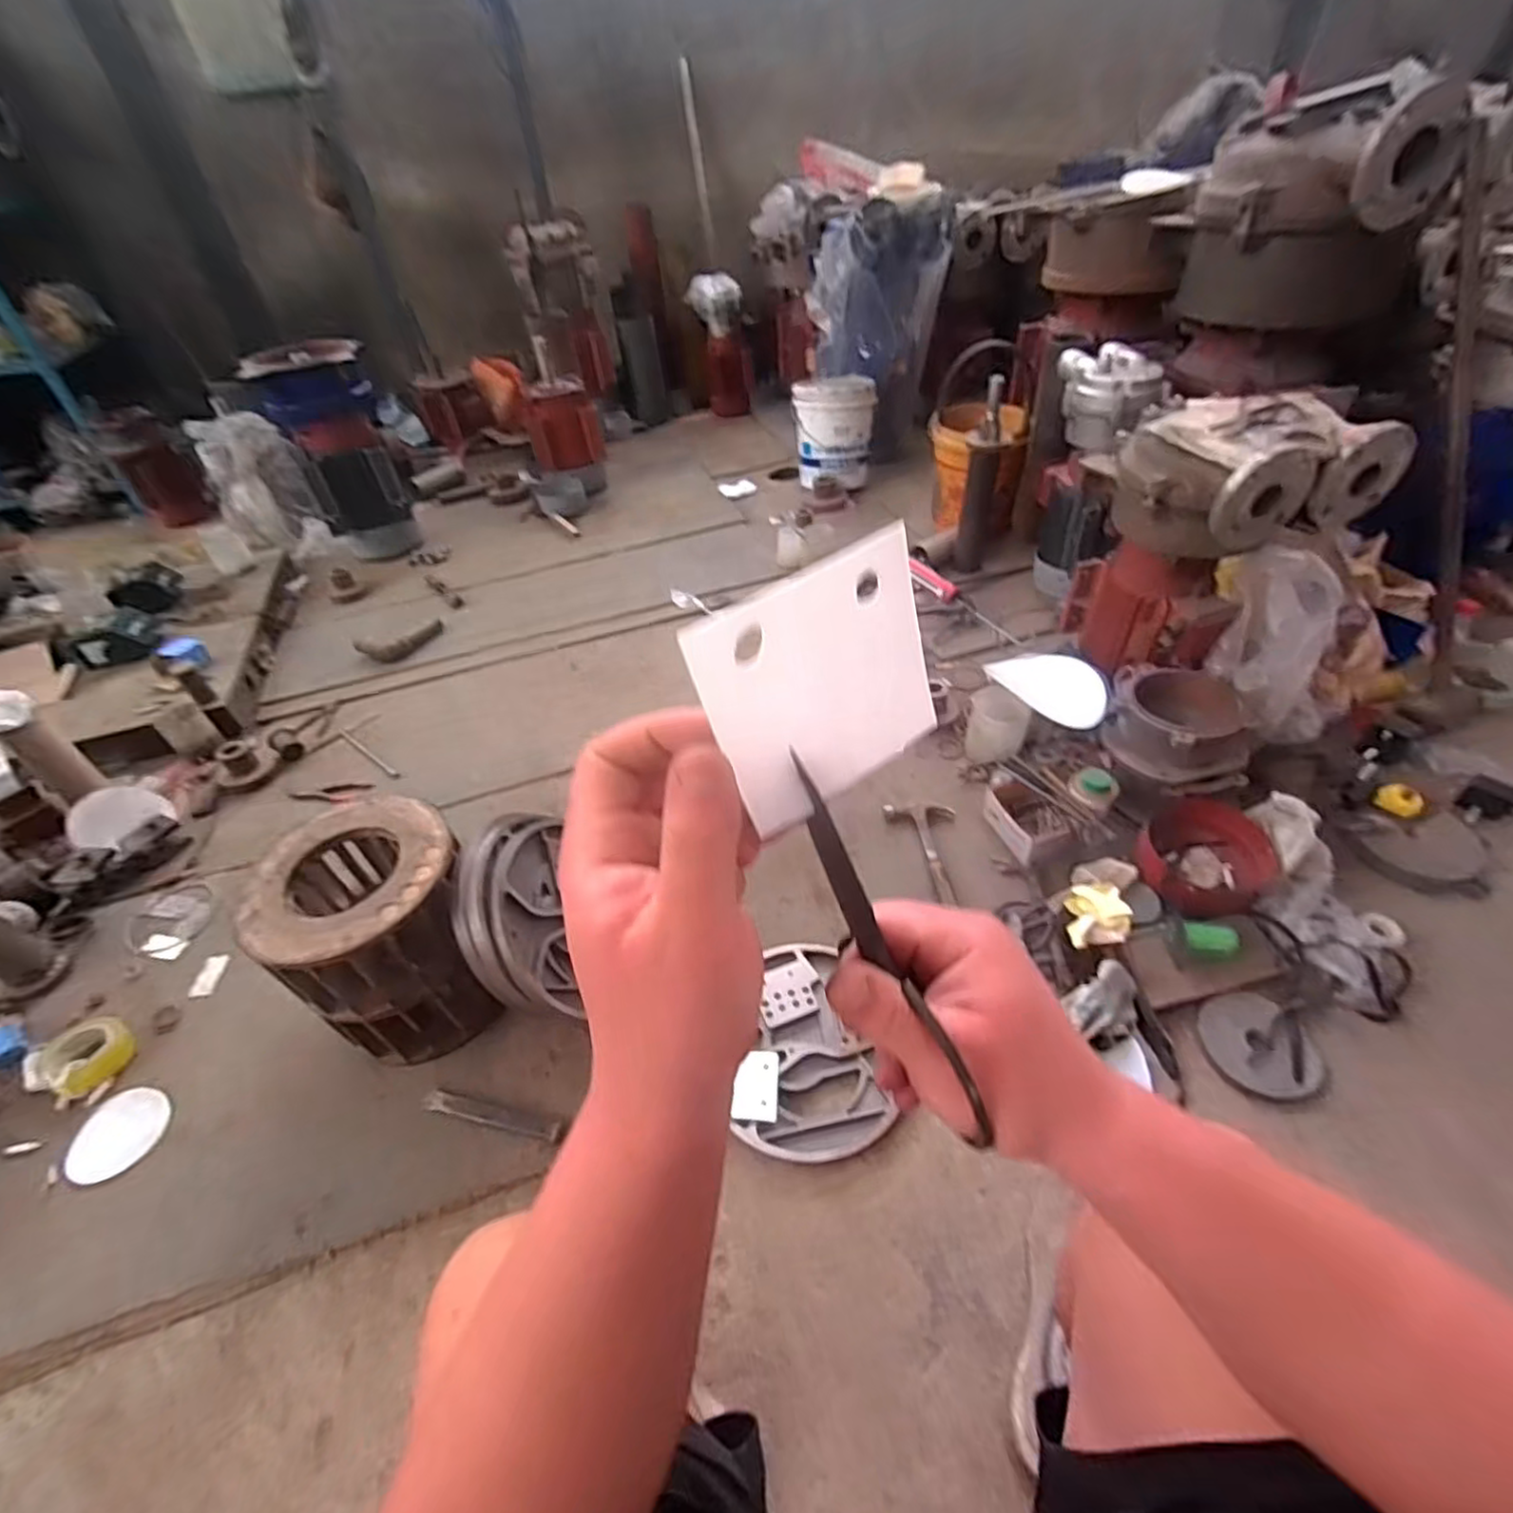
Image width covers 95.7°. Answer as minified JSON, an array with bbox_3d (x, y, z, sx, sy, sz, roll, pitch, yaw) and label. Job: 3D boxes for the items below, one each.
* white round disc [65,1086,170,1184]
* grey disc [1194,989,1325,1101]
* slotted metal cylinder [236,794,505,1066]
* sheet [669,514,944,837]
[{"bbox_3d":[-0.985,0.576,1.056,0.129,0.015,0.136,-2,42,2],"label":"white round disc"},{"bbox_3d":[0.766,0.436,1.040,0.157,0.010,0.156,2,51,-3],"label":"grey disc"},{"bbox_3d":[-0.569,0.274,1.069,0.270,0.327,0.284,-23,46,-20],"label":"slotted metal cylinder"},{"bbox_3d":[0.027,-0.026,0.253,0.089,0.086,0.006,-31,31,-15],"label":"sheet"}]

